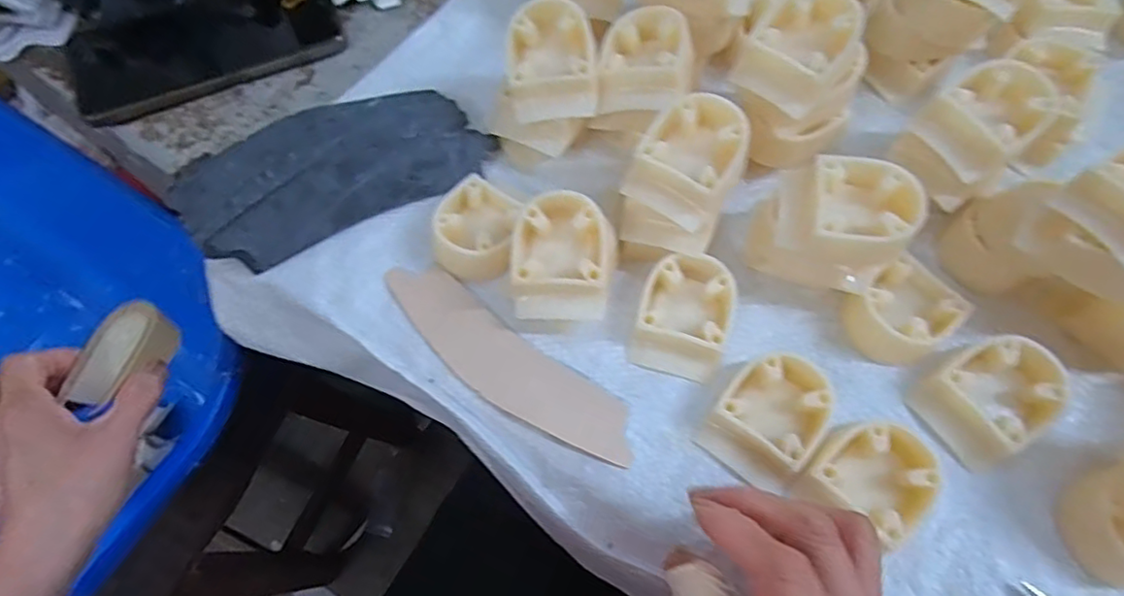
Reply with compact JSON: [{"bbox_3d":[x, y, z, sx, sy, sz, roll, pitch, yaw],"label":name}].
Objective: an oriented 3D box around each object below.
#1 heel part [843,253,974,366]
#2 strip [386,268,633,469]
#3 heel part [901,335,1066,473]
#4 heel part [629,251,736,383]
[{"bbox_3d":[0.171,0.007,0.303,0.050,0.021,0.043,-34,70,-13],"label":"heel part"},{"bbox_3d":[-0.030,0.032,0.302,0.150,0.004,0.037,34,71,15],"label":"strip"},{"bbox_3d":[0.203,0.047,0.282,0.058,0.022,0.045,-29,69,-11],"label":"heel part"},{"bbox_3d":[0.062,0.008,0.302,0.044,0.019,0.059,16,68,9],"label":"heel part"}]

